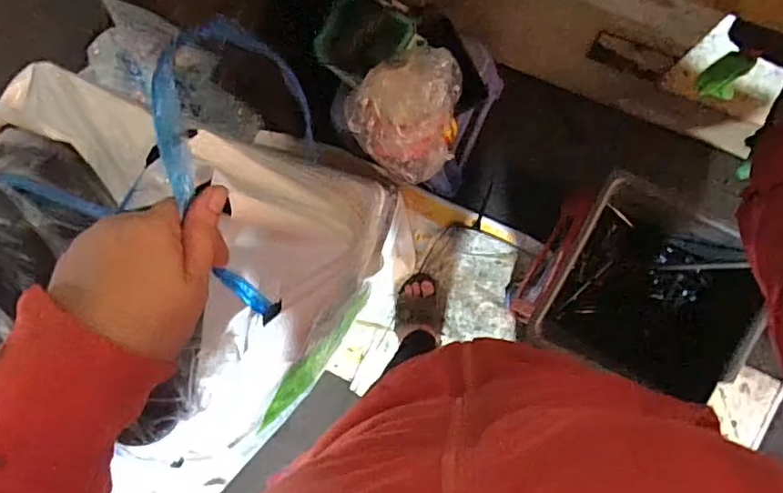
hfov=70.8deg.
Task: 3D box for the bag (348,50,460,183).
[{"bbox_3d":[0.019,-0.168,0.739,0.151,0.114,0.141,-8,89,9],"label":"bag"}]

